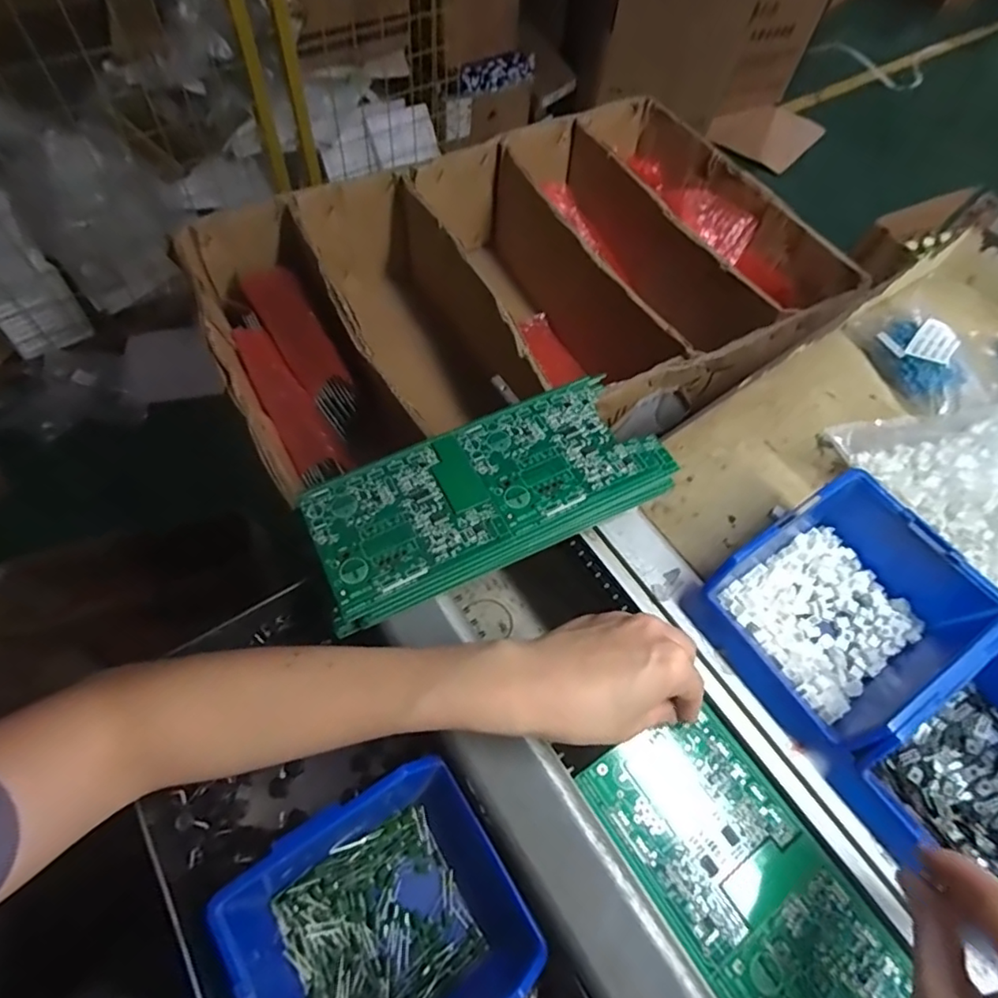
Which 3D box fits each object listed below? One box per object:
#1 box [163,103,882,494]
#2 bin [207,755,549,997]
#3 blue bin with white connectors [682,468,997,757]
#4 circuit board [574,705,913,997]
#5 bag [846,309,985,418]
[{"bbox_3d":[0.025,-0.203,0.725,0.655,0.238,0.411,-25,66,-16],"label":"box"},{"bbox_3d":[-0.062,0.226,0.309,0.132,0.065,0.122,-32,68,-19],"label":"bin"},{"bbox_3d":[0.213,0.064,0.362,0.140,0.063,0.117,-31,68,-19],"label":"blue bin with white connectors"},{"bbox_3d":[0.142,0.220,0.306,0.094,0.005,0.209,-27,65,-17],"label":"circuit board"},{"bbox_3d":[0.345,-0.118,0.477,0.056,0.040,0.113,-15,63,-12],"label":"bag"}]

